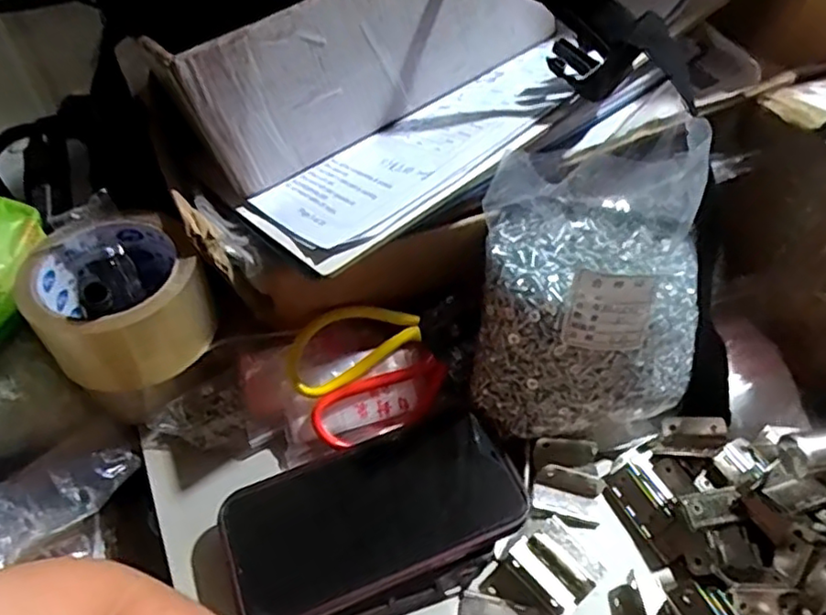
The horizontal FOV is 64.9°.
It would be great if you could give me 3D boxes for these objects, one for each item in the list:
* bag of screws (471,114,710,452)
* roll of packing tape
[{"bbox_3d":[0.107,-0.008,0.402,0.131,0.143,0.138,2,50,1],"label":"bag of screws"},{"bbox_3d":[-0.169,-0.005,0.381,0.092,0.065,0.081,-17,52,-14],"label":"roll of packing tape"}]

